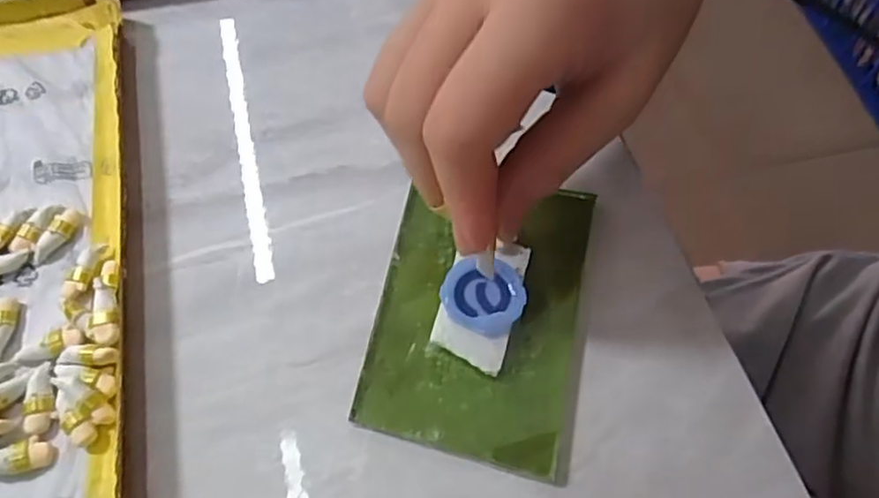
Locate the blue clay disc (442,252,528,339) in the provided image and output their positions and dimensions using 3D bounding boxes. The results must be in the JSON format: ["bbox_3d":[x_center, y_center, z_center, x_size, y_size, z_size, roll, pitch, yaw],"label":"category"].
[{"bbox_3d":[0.015,0.015,0.223,0.027,0.006,0.026,19,61,10],"label":"blue clay disc"}]

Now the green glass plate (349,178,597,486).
[{"bbox_3d":[0.015,0.020,0.225,0.068,0.006,0.098,10,62,4],"label":"green glass plate"}]

